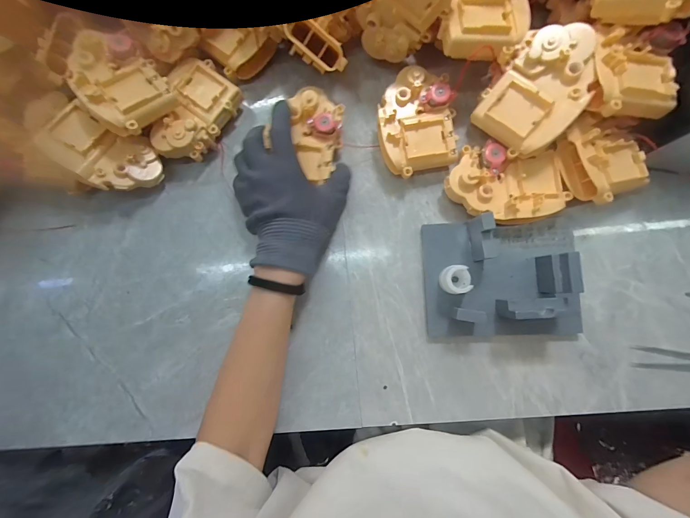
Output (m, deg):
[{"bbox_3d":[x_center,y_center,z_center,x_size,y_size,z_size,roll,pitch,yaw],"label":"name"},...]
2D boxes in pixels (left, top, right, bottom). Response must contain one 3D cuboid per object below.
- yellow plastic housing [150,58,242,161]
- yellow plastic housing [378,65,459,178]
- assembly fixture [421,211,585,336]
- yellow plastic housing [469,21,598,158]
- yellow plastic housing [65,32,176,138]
[{"bbox_3d":[-0.156,-0.151,0.335,0.064,0.040,0.103,35,89,7],"label":"yellow plastic housing"},{"bbox_3d":[0.070,-0.130,0.312,0.071,0.037,0.096,-2,84,5],"label":"yellow plastic housing"},{"bbox_3d":[0.144,0.016,0.286,0.136,0.048,0.107,-2,84,5],"label":"assembly fixture"},{"bbox_3d":[0.165,-0.141,0.271,0.099,0.030,0.073,-44,79,14],"label":"yellow plastic housing"},{"bbox_3d":[-0.217,-0.165,0.300,0.091,0.022,0.074,39,70,-4],"label":"yellow plastic housing"}]

